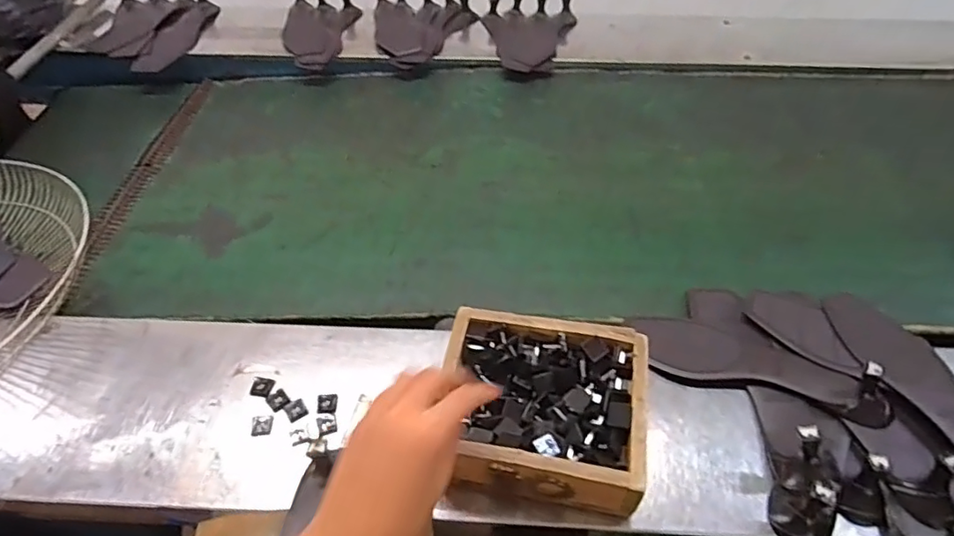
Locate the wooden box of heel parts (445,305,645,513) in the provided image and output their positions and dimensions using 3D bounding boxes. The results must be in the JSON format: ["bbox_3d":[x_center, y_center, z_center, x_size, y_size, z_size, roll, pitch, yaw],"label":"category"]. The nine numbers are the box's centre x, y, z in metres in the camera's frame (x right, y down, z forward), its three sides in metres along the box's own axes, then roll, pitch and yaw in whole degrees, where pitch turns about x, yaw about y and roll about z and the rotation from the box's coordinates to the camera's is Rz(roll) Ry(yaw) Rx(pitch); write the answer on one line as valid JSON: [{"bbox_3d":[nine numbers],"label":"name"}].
[{"bbox_3d":[0.055,0.124,0.504,0.181,0.059,0.156,8,49,7],"label":"wooden box of heel parts"}]

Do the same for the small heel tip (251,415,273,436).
[{"bbox_3d":[-0.203,0.149,0.529,0.019,0.004,0.019,-4,48,-4],"label":"small heel tip"}]

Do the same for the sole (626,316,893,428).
[{"bbox_3d":[0.272,0.083,0.545,0.228,0.054,0.085,13,49,11],"label":"sole"}]

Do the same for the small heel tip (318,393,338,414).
[{"bbox_3d":[-0.145,0.131,0.540,0.019,0.004,0.019,-3,48,-3],"label":"small heel tip"}]

